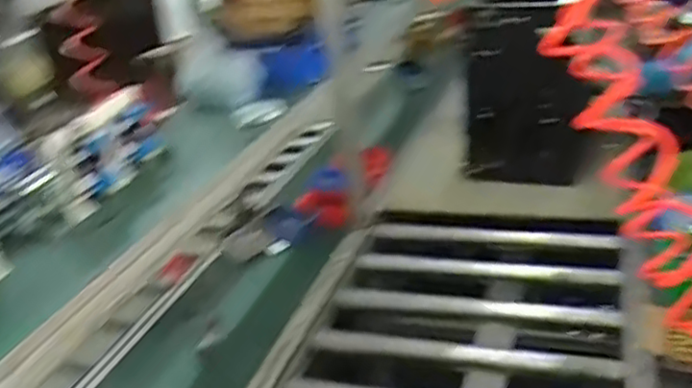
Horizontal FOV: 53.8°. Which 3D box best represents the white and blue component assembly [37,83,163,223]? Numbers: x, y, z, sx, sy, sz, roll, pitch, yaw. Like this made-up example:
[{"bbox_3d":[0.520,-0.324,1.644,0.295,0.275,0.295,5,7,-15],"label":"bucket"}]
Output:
[{"bbox_3d":[-0.382,-0.077,1.120,0.062,0.134,0.260,4,29,19],"label":"white and blue component assembly"}]

